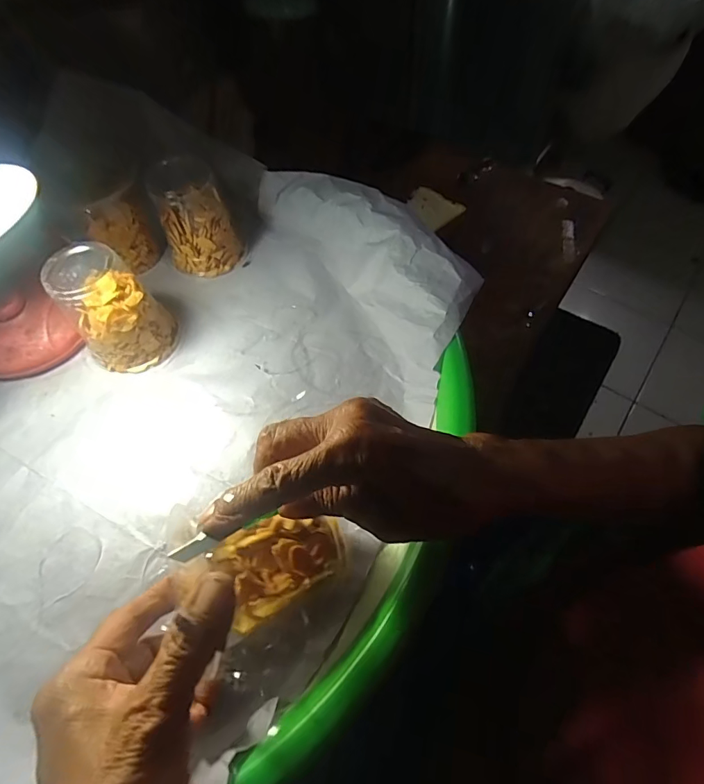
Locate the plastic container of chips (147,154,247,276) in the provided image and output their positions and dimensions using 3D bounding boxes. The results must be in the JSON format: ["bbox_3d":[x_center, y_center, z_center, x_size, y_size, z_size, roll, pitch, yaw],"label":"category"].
[{"bbox_3d":[-0.152,-0.166,0.424,0.069,0.087,0.062,-25,64,-11],"label":"plastic container of chips"}]

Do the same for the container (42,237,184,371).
[{"bbox_3d":[-0.198,-0.070,0.369,0.073,0.089,0.065,-39,67,-17],"label":"container"}]

